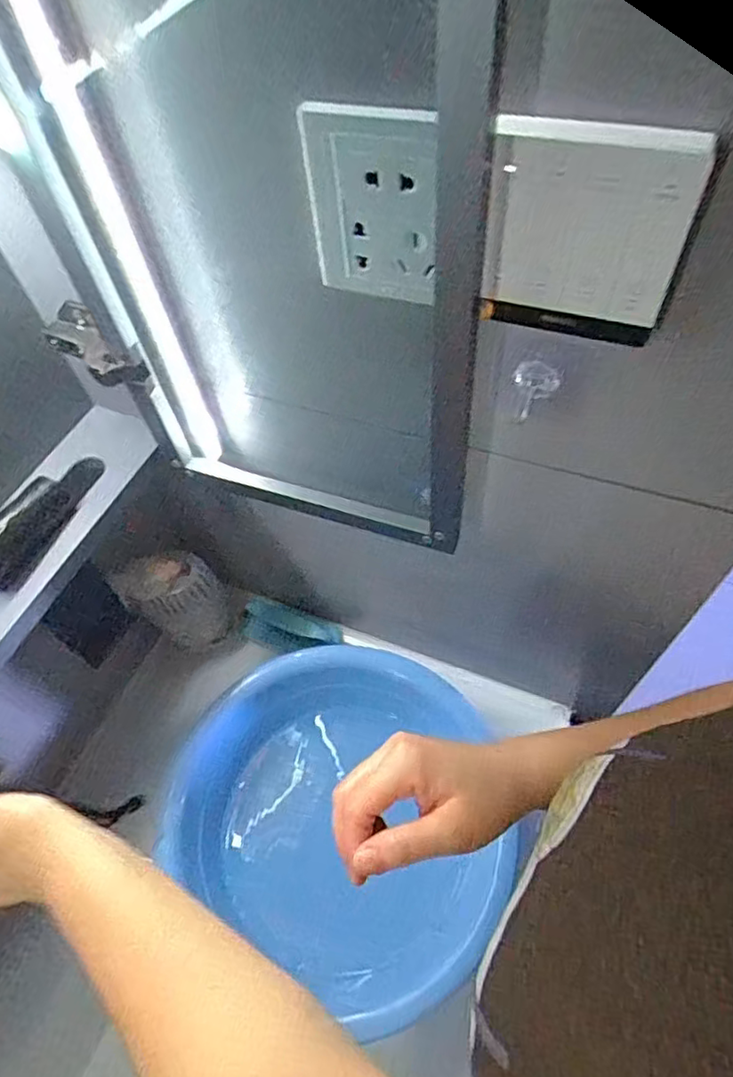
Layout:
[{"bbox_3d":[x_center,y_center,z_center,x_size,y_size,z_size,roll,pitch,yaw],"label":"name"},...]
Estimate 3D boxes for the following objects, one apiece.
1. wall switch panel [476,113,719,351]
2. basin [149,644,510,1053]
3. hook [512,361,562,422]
[{"bbox_3d":[0.093,-0.129,0.259,0.079,0.087,0.015,19,60,17],"label":"wall switch panel"},{"bbox_3d":[-0.021,0.258,0.600,0.310,0.110,0.286,-2,56,3],"label":"basin"},{"bbox_3d":[0.096,-0.083,0.347,0.025,0.049,0.009,19,59,17],"label":"hook"}]

